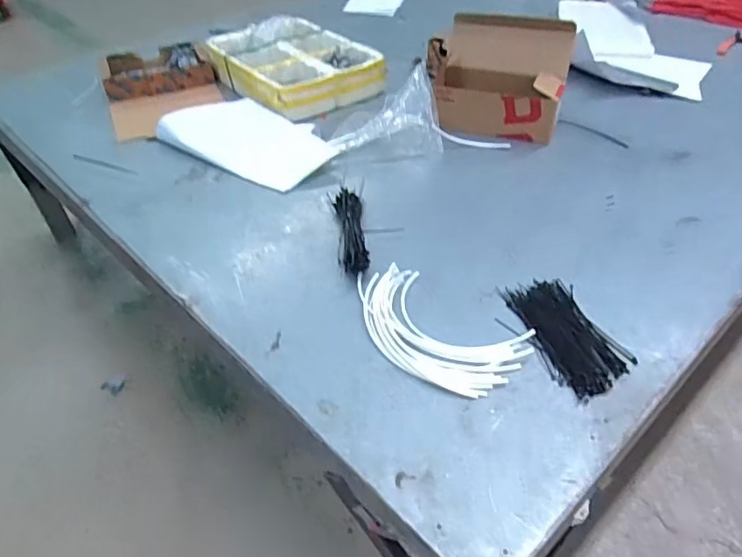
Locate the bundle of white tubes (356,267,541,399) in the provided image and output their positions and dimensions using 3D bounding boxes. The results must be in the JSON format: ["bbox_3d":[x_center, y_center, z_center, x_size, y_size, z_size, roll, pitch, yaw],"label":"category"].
[{"bbox_3d":[0.067,0.054,0.643,0.216,0.015,0.128,30,50,29],"label":"bundle of white tubes"}]

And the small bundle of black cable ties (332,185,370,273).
[{"bbox_3d":[-0.027,-0.067,0.770,0.043,0.034,0.155,-6,43,-4],"label":"small bundle of black cable ties"}]

